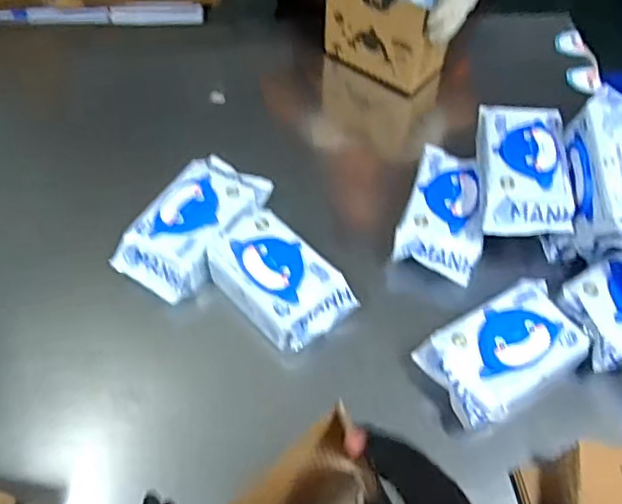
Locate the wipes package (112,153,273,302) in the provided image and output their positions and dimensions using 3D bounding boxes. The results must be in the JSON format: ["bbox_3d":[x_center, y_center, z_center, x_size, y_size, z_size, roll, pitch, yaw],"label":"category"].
[{"bbox_3d":[-0.159,-0.046,0.818,0.122,0.057,0.233,27,59,17],"label":"wipes package"}]

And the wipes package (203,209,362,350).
[{"bbox_3d":[-0.043,0.032,0.757,0.114,0.055,0.179,-34,62,-21],"label":"wipes package"}]

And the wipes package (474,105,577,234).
[{"bbox_3d":[0.286,-0.121,0.795,0.115,0.055,0.219,4,55,3],"label":"wipes package"}]

